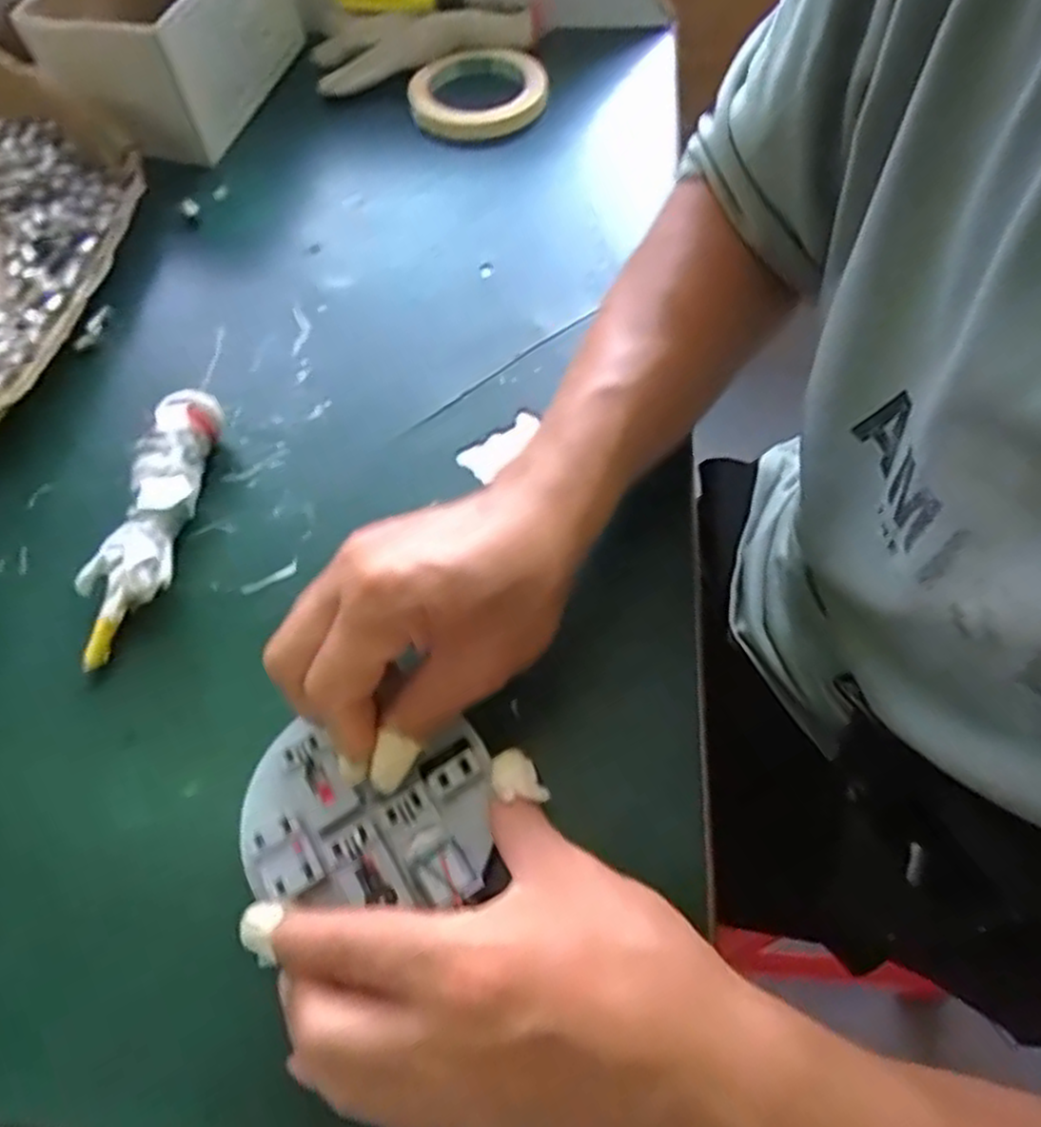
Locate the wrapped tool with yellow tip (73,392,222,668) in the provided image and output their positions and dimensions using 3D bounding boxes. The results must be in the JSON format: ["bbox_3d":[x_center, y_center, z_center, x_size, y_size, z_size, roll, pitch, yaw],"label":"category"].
[{"bbox_3d":[-0.188,-0.023,0.381,0.043,0.038,0.147,2,58,7],"label":"wrapped tool with yellow tip"}]

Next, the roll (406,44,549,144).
[{"bbox_3d":[-0.033,-0.376,0.604,0.108,0.025,0.108,0,60,0],"label":"roll"}]

